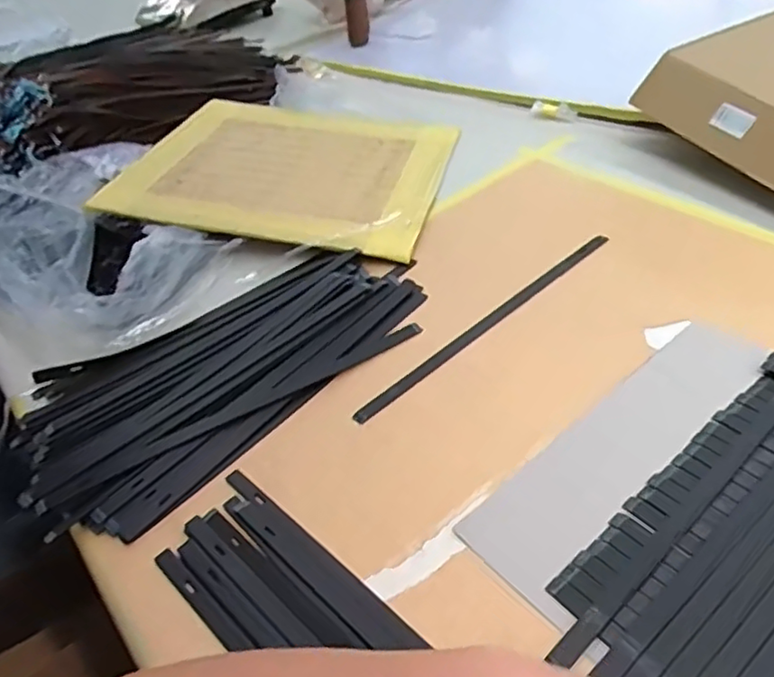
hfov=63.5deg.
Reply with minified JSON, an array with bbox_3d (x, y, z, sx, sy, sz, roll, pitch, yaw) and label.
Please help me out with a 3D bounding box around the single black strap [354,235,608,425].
[{"bbox_3d":[0.122,-0.026,0.704,0.410,0.007,0.021,-33,45,-30],"label":"single black strap"}]

